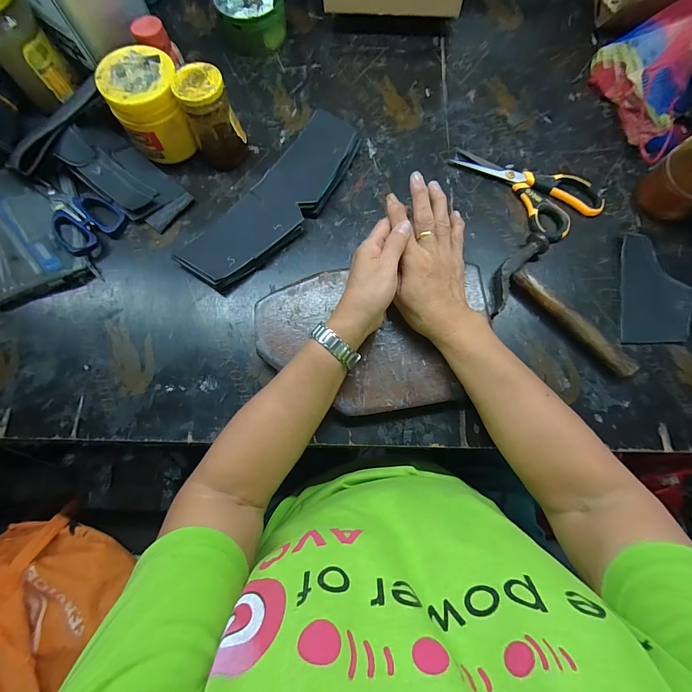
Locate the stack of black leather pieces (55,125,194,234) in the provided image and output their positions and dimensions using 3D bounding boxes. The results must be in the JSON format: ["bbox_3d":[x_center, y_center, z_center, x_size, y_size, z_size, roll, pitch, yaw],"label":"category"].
[{"bbox_3d":[-0.292,-0.228,0.453,0.161,0.026,0.079,39,71,0],"label":"stack of black leather pieces"}]

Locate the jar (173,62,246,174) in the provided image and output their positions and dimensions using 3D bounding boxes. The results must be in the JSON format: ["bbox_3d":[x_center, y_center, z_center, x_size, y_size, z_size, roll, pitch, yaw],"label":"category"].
[{"bbox_3d":[-0.174,-0.294,0.439,0.059,0.103,0.060,0,76,-1],"label":"jar"}]

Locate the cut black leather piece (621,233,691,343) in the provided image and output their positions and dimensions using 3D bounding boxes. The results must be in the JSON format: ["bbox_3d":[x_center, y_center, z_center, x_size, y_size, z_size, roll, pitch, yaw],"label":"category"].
[{"bbox_3d":[0.381,-0.069,0.414,0.077,0.005,0.138,8,79,8],"label":"cut black leather piece"}]

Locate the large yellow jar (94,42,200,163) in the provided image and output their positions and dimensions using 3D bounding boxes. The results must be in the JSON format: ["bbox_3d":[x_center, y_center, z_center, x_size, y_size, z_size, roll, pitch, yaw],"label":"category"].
[{"bbox_3d":[-0.250,-0.309,0.443,0.085,0.096,0.087,0,76,-1],"label":"large yellow jar"}]

